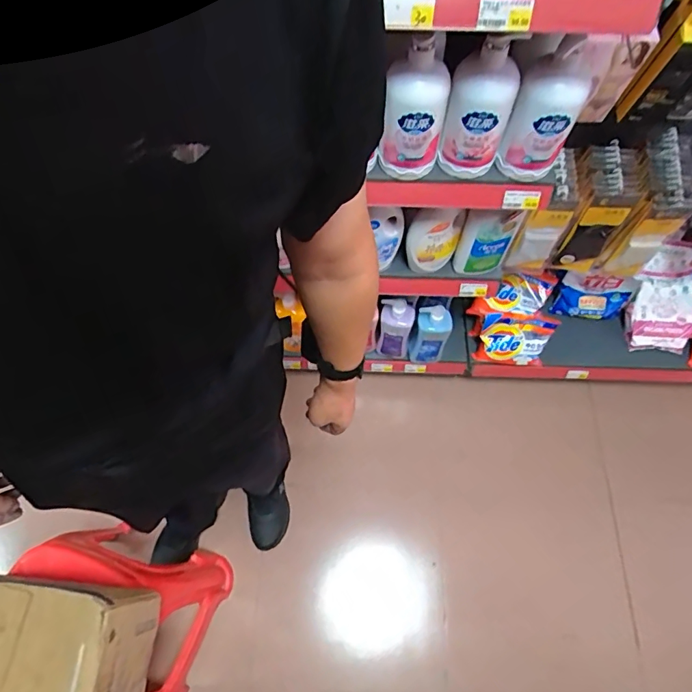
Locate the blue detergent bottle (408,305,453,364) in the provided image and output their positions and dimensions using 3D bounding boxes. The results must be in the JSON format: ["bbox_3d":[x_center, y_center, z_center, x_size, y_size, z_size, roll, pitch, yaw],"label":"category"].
[{"bbox_3d":[0.224,-0.027,1.278,0.095,0.219,0.070,10,66,4],"label":"blue detergent bottle"}]

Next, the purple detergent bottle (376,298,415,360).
[{"bbox_3d":[0.127,-0.041,1.263,0.088,0.222,0.061,2,66,1],"label":"purple detergent bottle"}]

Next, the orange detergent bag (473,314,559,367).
[{"bbox_3d":[0.481,-0.025,1.353,0.200,0.119,0.120,6,66,2],"label":"orange detergent bag"}]

